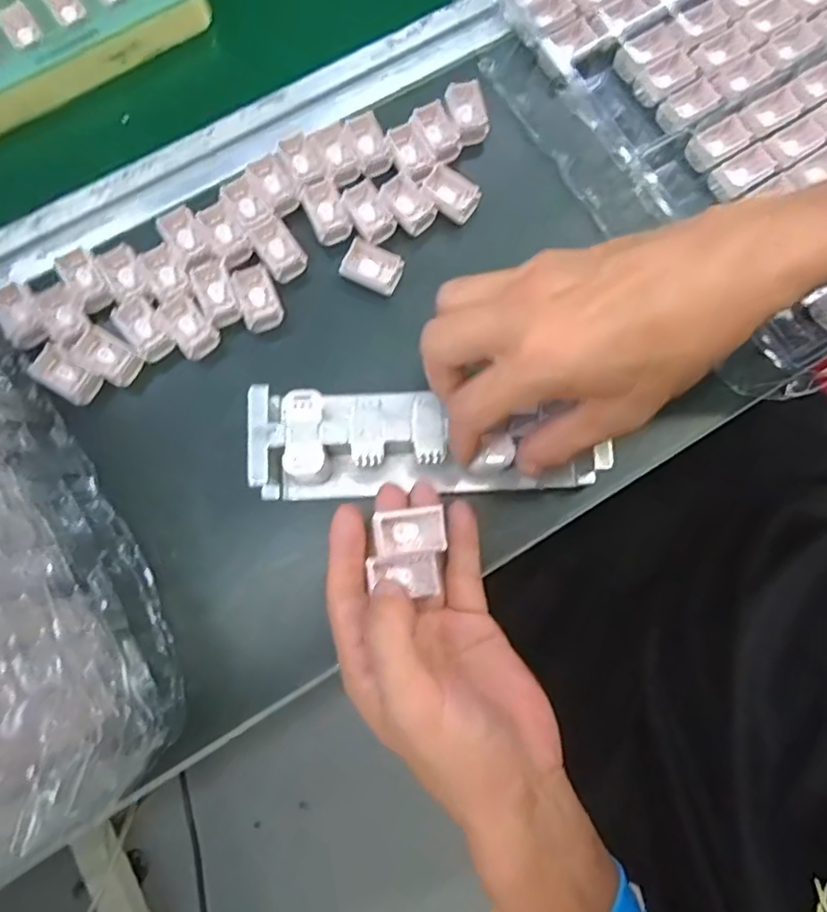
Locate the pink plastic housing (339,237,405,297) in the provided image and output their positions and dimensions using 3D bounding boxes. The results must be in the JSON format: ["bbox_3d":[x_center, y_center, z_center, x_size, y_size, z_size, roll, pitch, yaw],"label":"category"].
[{"bbox_3d":[-0.025,-0.117,0.364,0.034,0.013,0.024,25,80,4],"label":"pink plastic housing"}]

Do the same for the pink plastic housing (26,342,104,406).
[{"bbox_3d":[-0.203,-0.047,0.345,0.040,0.006,0.021,31,81,5],"label":"pink plastic housing"}]

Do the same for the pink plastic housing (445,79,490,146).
[{"bbox_3d":[0.034,-0.224,0.379,0.022,0.011,0.041,-14,80,-3],"label":"pink plastic housing"}]

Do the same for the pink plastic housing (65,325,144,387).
[{"bbox_3d":[-0.181,-0.059,0.350,0.040,0.007,0.025,29,81,4],"label":"pink plastic housing"}]

